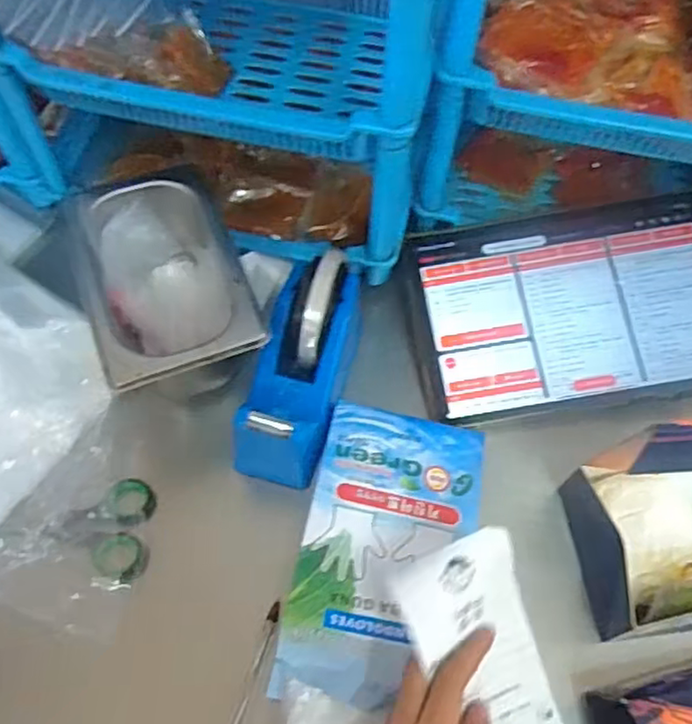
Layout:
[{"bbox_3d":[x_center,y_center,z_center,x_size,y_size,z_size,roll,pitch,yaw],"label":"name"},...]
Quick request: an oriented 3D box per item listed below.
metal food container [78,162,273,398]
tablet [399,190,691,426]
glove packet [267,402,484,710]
[{"bbox_3d":[-0.133,-0.045,0.509,0.110,0.098,0.165,-19,63,-11],"label":"metal food container"},{"bbox_3d":[0.181,-0.047,0.532,0.251,0.010,0.164,-10,75,2],"label":"tablet"},{"bbox_3d":[0.028,0.123,0.445,0.113,0.024,0.195,11,61,5],"label":"glove packet"}]

